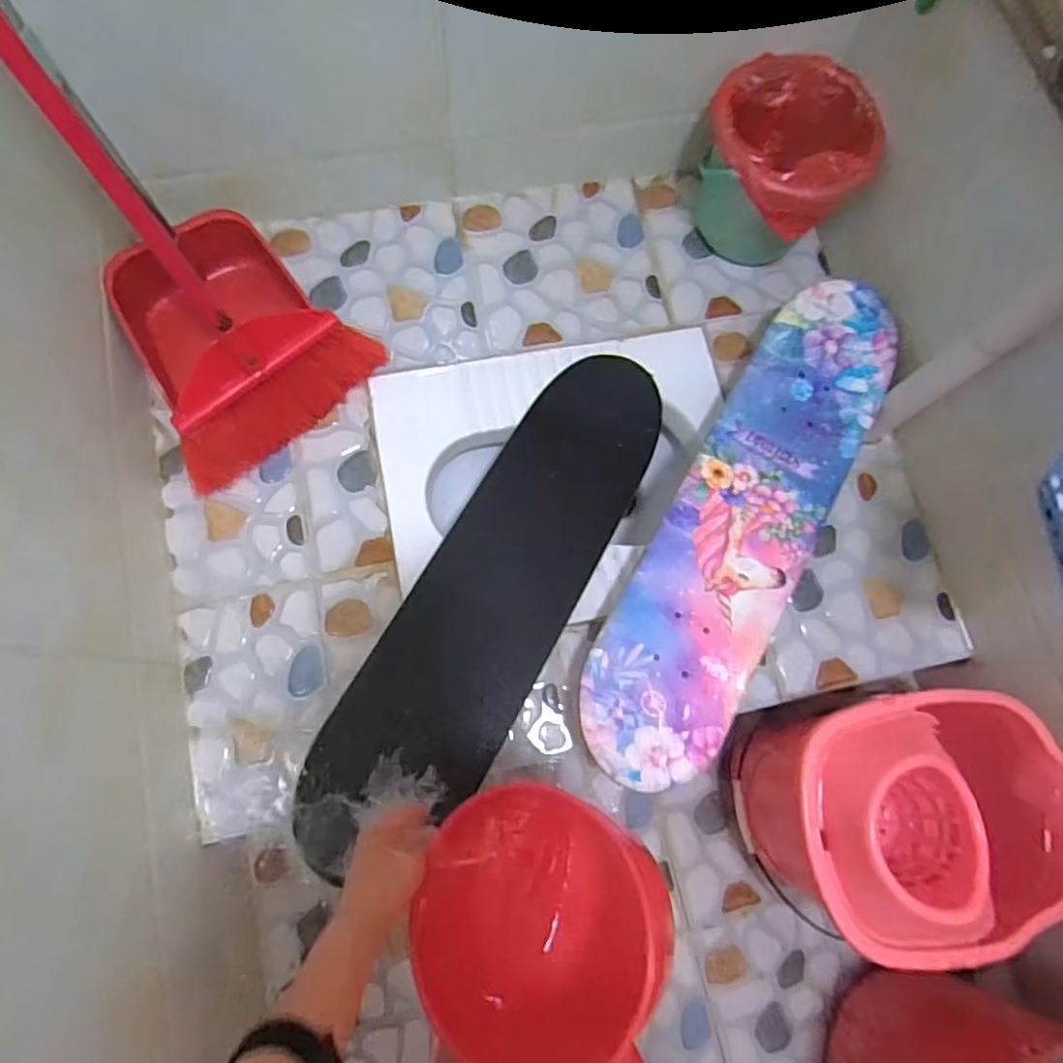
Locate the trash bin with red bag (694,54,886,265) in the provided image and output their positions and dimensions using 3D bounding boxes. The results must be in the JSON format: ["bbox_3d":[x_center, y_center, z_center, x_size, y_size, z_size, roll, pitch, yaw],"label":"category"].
[{"bbox_3d":[0.362,-0.533,0.959,0.216,0.214,0.222,0,76,1],"label":"trash bin with red bag"}]

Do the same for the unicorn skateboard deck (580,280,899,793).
[{"bbox_3d":[0.298,-0.023,0.876,0.210,0.078,0.752,30,78,8],"label":"unicorn skateboard deck"}]

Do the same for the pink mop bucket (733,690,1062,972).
[{"bbox_3d":[0.488,0.352,0.813,0.371,0.272,0.278,-7,76,-1],"label":"pink mop bucket"}]

